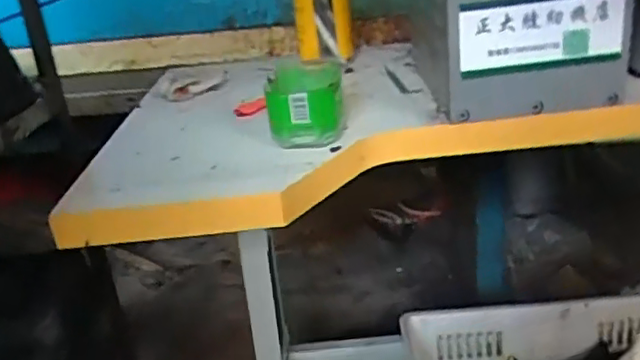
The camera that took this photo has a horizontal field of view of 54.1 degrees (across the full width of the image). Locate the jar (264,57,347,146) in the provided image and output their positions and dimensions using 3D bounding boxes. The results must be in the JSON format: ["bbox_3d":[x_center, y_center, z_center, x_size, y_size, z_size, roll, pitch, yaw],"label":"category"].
[{"bbox_3d":[-0.013,-0.081,0.659,0.073,0.080,0.065,-3,26,6],"label":"jar"}]

